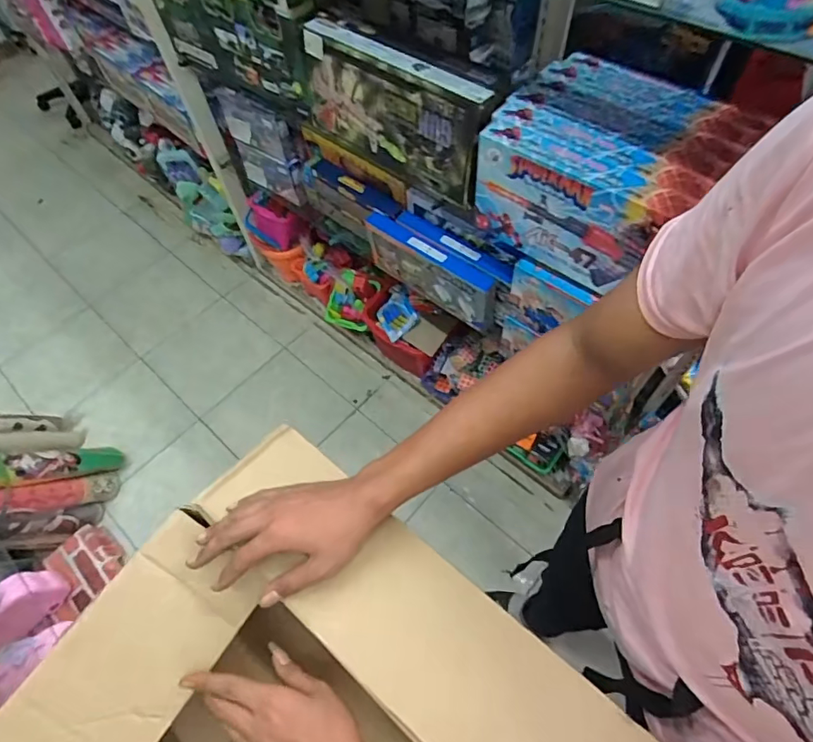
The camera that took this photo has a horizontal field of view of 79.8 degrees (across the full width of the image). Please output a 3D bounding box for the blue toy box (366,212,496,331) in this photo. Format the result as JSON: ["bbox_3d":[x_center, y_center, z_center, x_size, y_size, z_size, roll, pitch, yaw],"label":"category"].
[{"bbox_3d":[0.051,-0.226,1.157,0.347,0.170,0.047,36,66,21],"label":"blue toy box"}]

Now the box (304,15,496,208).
[{"bbox_3d":[-0.026,-0.503,0.946,0.455,0.208,0.090,36,67,21],"label":"box"}]

